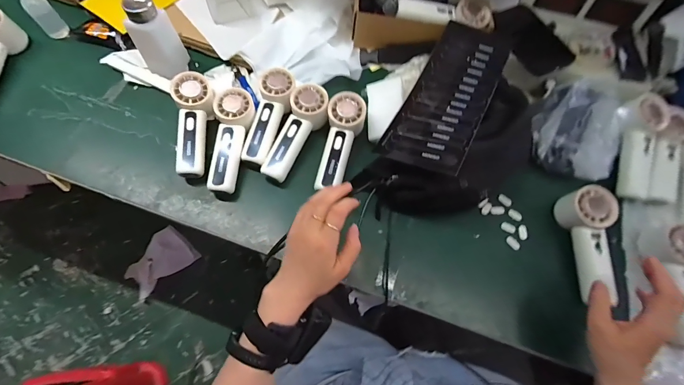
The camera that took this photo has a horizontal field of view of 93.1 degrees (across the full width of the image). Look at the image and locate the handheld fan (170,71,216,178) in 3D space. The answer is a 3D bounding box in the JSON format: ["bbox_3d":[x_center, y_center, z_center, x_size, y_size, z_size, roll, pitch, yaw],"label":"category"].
[{"bbox_3d":[-0.226,-0.102,0.491,0.051,0.032,0.158,-1,82,-3],"label":"handheld fan"}]

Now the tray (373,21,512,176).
[{"bbox_3d":[0.161,-0.155,0.478,0.110,0.025,0.313,20,60,21],"label":"tray"}]

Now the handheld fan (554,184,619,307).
[{"bbox_3d":[0.351,0.070,0.458,0.057,0.048,0.151,-1,82,-3],"label":"handheld fan"}]

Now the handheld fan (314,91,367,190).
[{"bbox_3d":[-0.003,-0.075,0.490,0.059,0.031,0.158,15,78,4],"label":"handheld fan"}]

